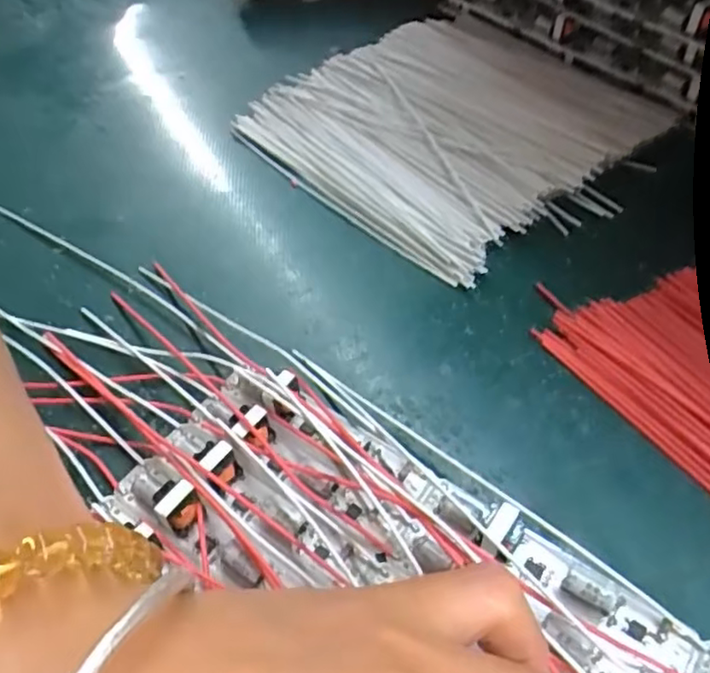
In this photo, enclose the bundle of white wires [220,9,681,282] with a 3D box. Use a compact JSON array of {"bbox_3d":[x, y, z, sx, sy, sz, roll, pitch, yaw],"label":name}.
[{"bbox_3d":[0.045,-0.096,0.287,0.144,0.014,0.145,-32,56,-20],"label":"bundle of white wires"}]

